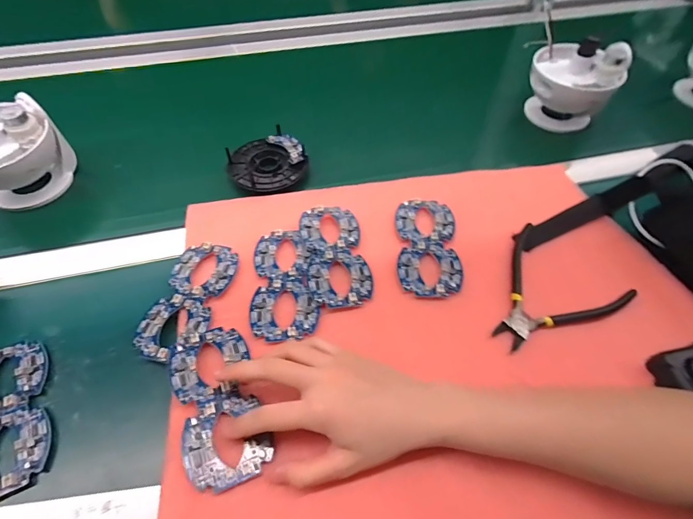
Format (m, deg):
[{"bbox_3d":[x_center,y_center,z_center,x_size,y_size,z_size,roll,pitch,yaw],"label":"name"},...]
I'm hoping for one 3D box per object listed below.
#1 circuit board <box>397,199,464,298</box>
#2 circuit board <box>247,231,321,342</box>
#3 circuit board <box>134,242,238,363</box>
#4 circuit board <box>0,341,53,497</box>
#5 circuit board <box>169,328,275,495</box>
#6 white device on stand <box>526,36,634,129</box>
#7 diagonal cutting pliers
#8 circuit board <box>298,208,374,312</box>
[{"bbox_3d":[0.088,-0.016,0.404,0.064,0.006,0.126,0,56,3],"label":"circuit board"},{"bbox_3d":[-0.066,0.022,0.374,0.062,0.007,0.123,-11,56,-4],"label":"circuit board"},{"bbox_3d":[-0.154,0.037,0.362,0.064,0.008,0.126,11,57,11],"label":"circuit board"},{"bbox_3d":[-0.287,0.129,0.312,0.062,0.010,0.125,-23,58,-12],"label":"circuit board"},{"bbox_3d":[-0.105,0.117,0.305,0.063,0.006,0.125,-14,57,-21],"label":"circuit board"},{"bbox_3d":[0.327,-0.249,0.554,0.115,0.119,0.102,24,61,18],"label":"white device on stand"},{"bbox_3d":[0.200,0.037,0.366,0.120,0.007,0.136,37,65,25],"label":"diagonal cutting pliers"},{"bbox_3d":[-0.012,-0.006,0.393,0.064,0.007,0.125,-4,56,-12],"label":"circuit board"}]

